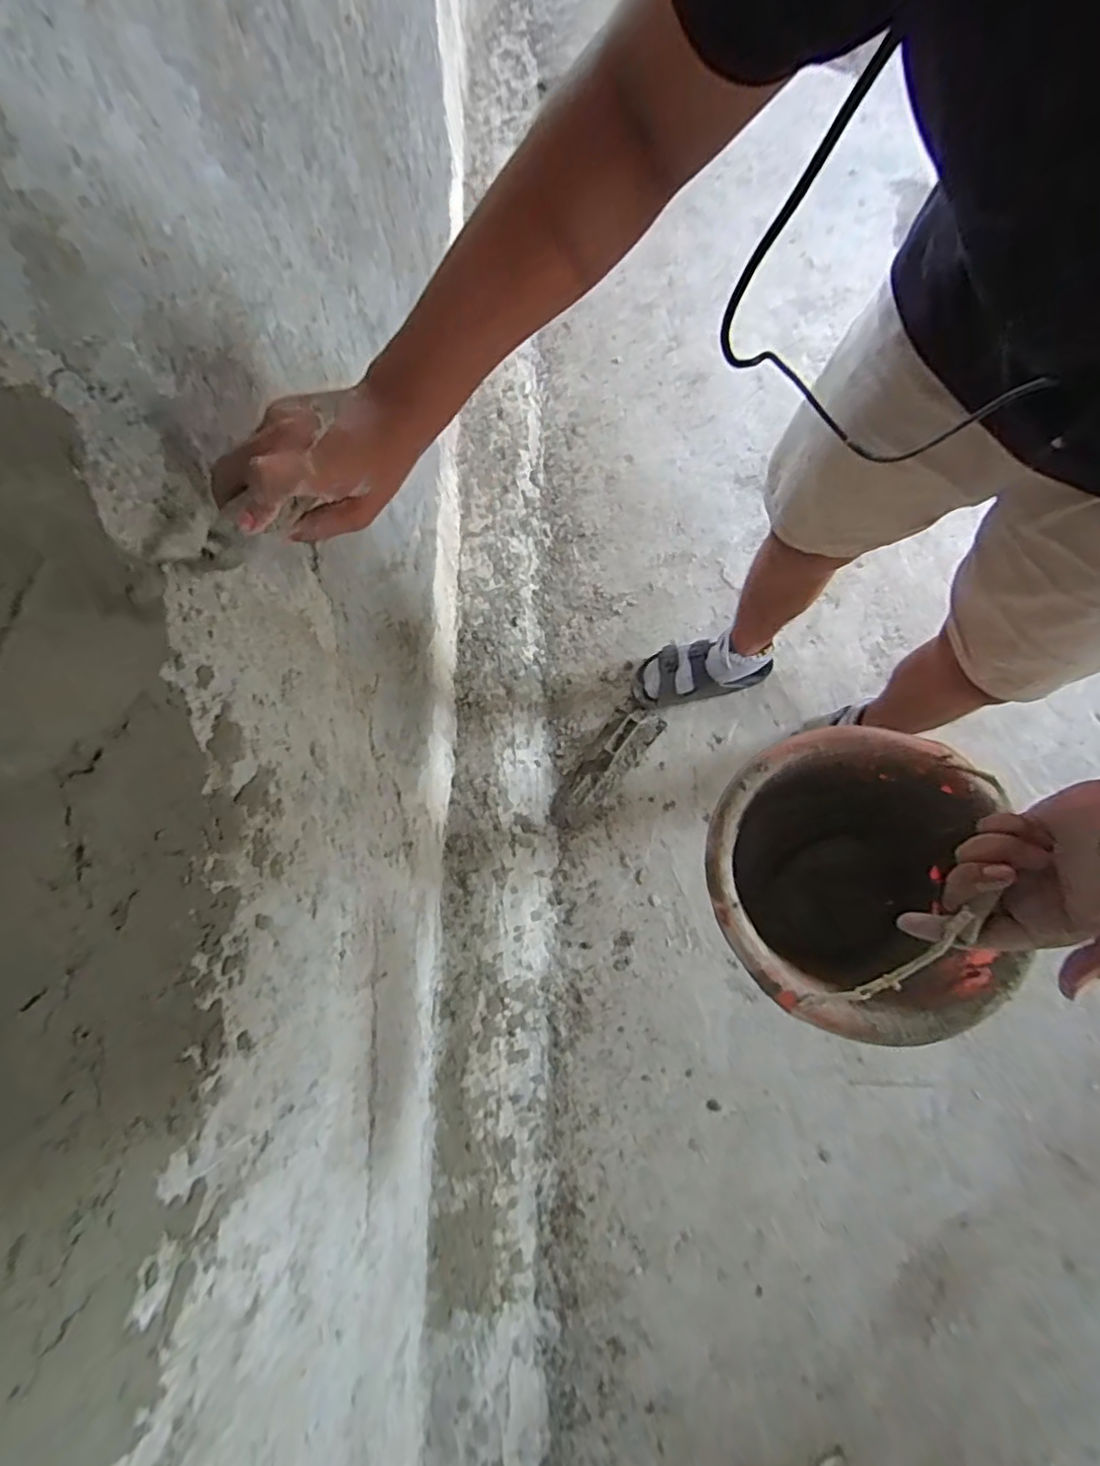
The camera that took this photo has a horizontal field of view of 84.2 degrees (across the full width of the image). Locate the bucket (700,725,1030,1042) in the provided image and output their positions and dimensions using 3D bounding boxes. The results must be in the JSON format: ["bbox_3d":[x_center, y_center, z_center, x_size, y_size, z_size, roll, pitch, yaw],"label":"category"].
[{"bbox_3d":[0.289,0.150,0.638,0.263,0.191,0.272,0,77,0],"label":"bucket"}]

